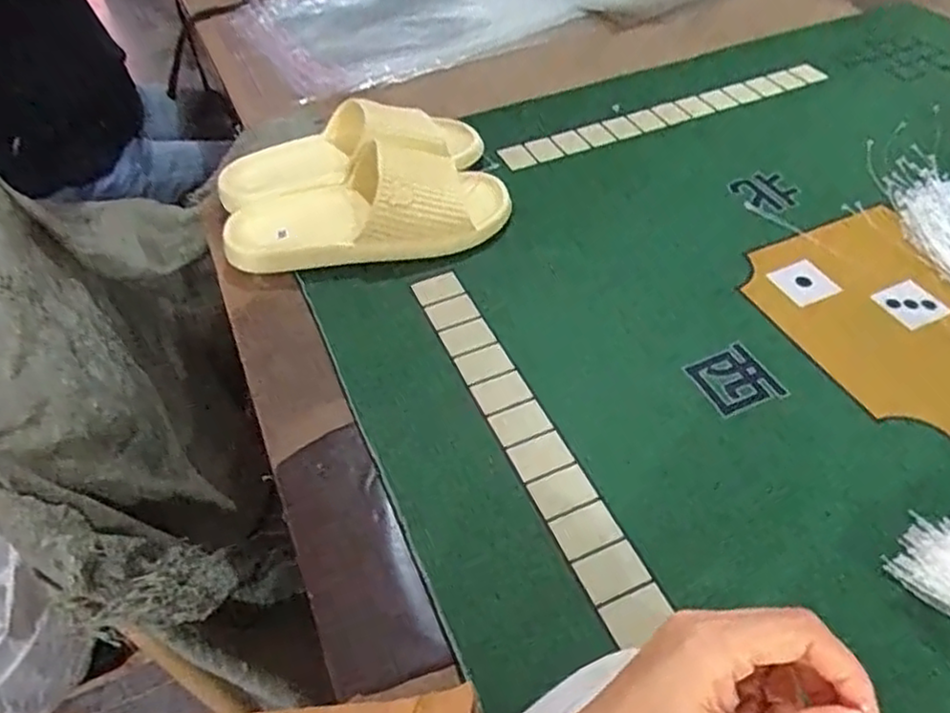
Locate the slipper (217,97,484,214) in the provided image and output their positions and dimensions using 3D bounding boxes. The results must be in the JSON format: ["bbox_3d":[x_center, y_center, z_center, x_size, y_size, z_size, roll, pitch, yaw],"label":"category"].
[{"bbox_3d":[-0.118,-0.188,0.681,0.247,0.077,0.096,-9,47,-4],"label":"slipper"}]

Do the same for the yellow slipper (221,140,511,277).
[{"bbox_3d":[-0.094,-0.133,0.632,0.238,0.065,0.090,-9,47,-4],"label":"yellow slipper"}]

